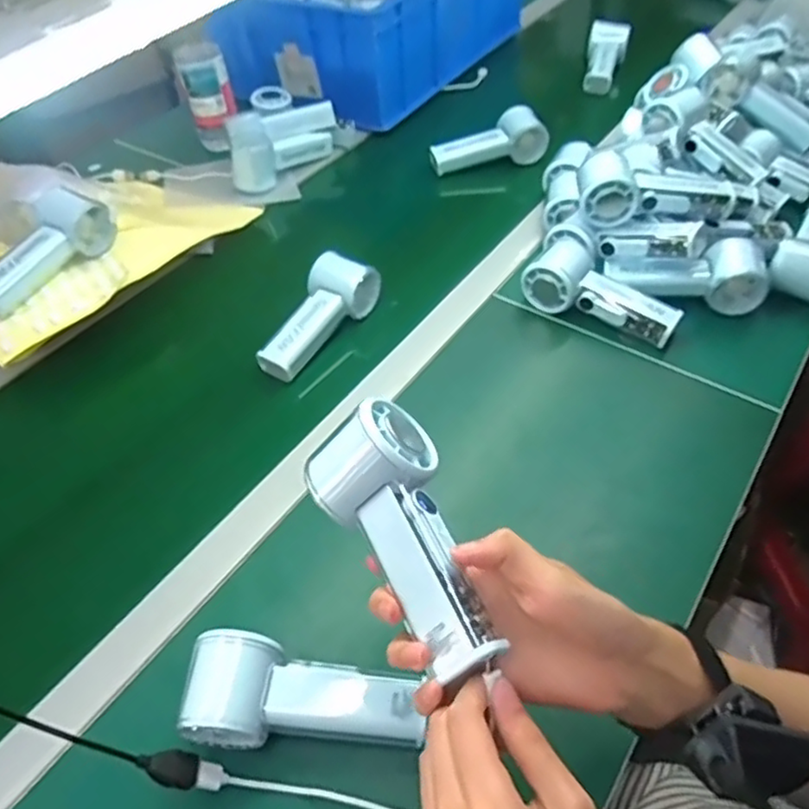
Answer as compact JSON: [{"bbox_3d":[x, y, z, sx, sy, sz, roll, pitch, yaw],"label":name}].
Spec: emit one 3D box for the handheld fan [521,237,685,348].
[{"bbox_3d":[0.193,-0.108,0.635,0.151,0.057,0.049,28,56,10],"label":"handheld fan"}]

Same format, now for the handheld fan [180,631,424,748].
[{"bbox_3d":[-0.064,0.189,0.396,0.142,0.054,0.063,6,50,10],"label":"handheld fan"}]

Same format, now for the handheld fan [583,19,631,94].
[{"bbox_3d":[0.317,-0.545,1.003,0.059,0.059,0.147,8,50,12],"label":"handheld fan"}]

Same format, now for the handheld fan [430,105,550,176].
[{"bbox_3d":[0.111,-0.348,0.843,0.150,0.055,0.041,-13,49,-7],"label":"handheld fan"}]

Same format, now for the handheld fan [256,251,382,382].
[{"bbox_3d":[-0.086,-0.089,0.641,0.063,0.043,0.150,16,52,18],"label":"handheld fan"}]

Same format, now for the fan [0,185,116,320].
[{"bbox_3d":[-0.363,-0.153,0.633,0.056,0.051,0.154,23,55,23],"label":"fan"}]

